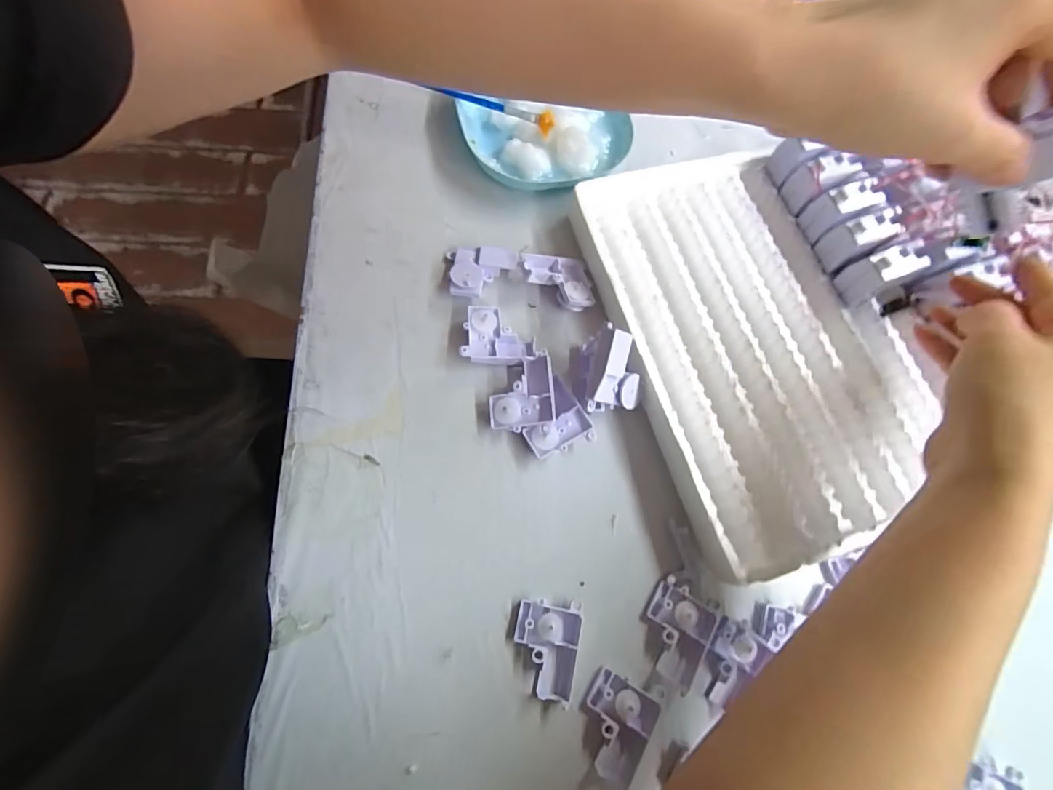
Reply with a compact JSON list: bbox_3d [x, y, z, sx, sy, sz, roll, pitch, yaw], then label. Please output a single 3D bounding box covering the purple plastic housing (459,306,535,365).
[{"bbox_3d":[-0.018,-0.040,0.306,0.046,0.020,0.042,5,71,-4],"label":"purple plastic housing"}]

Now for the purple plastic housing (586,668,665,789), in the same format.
[{"bbox_3d":[0.048,0.177,0.243,0.036,0.011,0.050,27,71,4],"label":"purple plastic housing"}]

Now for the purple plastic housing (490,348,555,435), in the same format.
[{"bbox_3d":[-0.003,-0.002,0.294,0.041,0.019,0.049,-1,72,-6],"label":"purple plastic housing"}]

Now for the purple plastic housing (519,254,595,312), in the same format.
[{"bbox_3d":[0.022,-0.079,0.322,0.045,0.019,0.040,-6,72,-8],"label":"purple plastic housing"}]

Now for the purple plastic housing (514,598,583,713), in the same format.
[{"bbox_3d":[0.011,0.140,0.251,0.035,0.012,0.049,8,71,-3],"label":"purple plastic housing"}]

